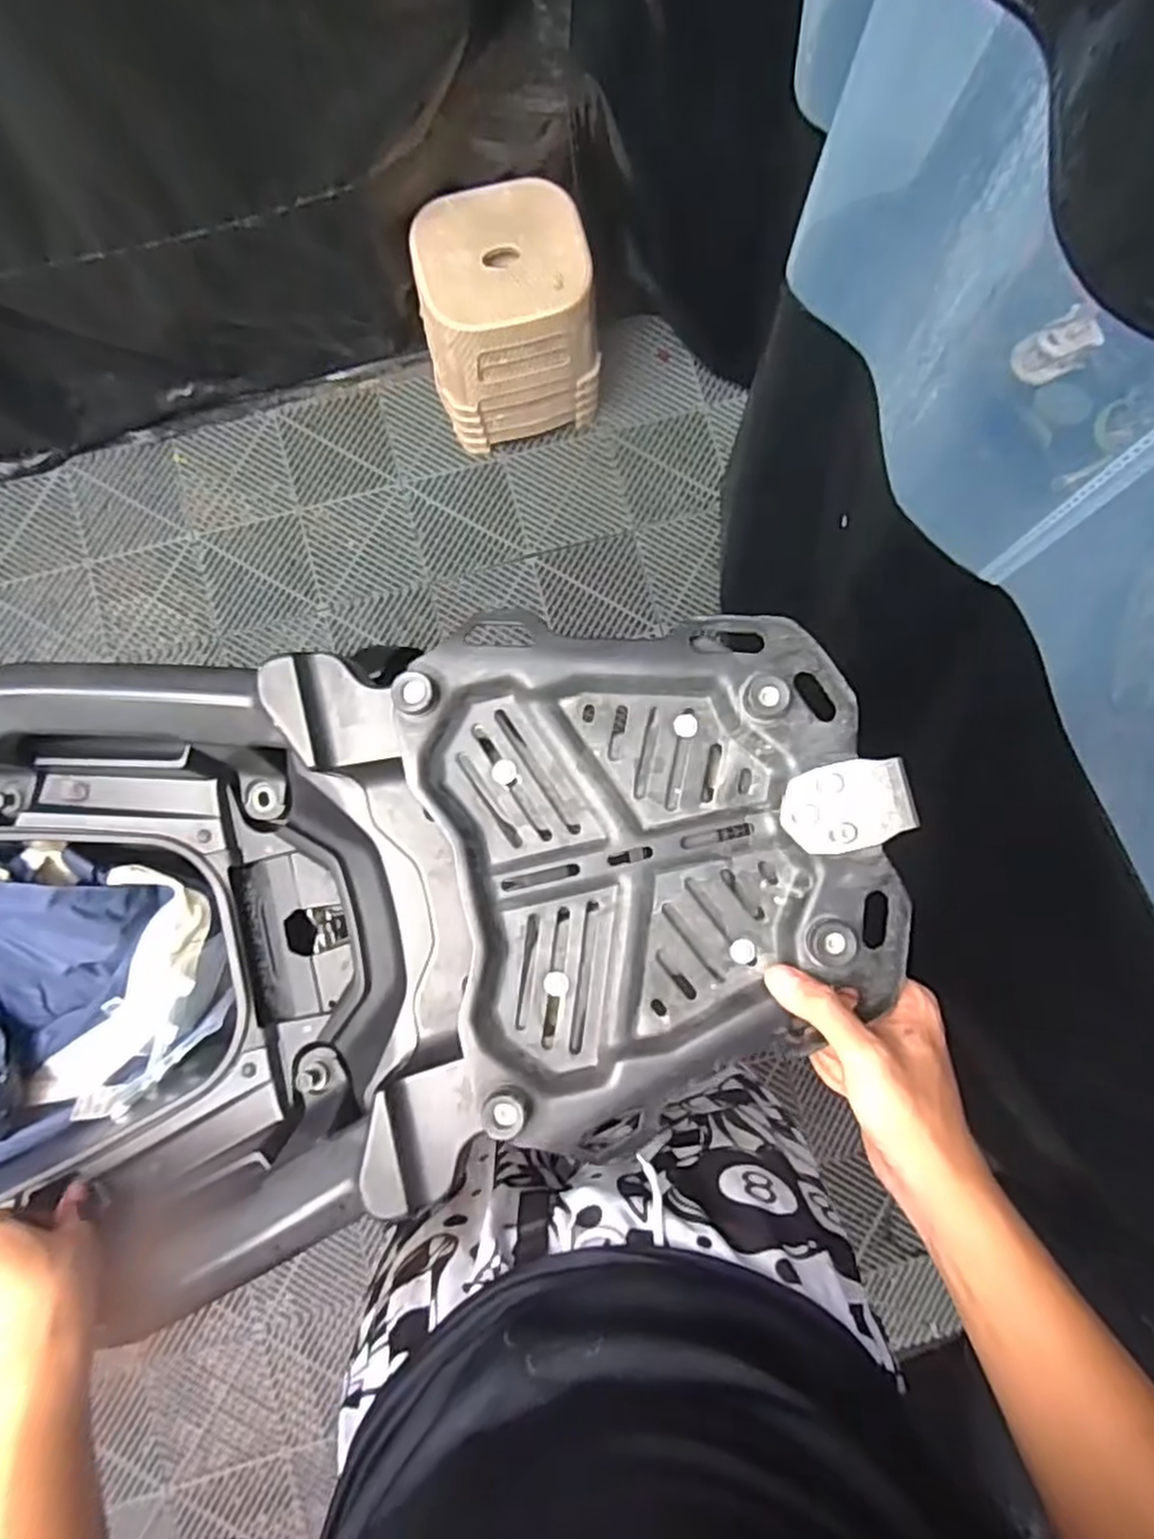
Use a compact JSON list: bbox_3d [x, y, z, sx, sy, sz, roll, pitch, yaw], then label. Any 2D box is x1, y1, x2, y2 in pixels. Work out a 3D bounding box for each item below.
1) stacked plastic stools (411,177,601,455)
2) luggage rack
[{"bbox_3d":[-0.123,-0.748,1.289,0.273,0.348,0.228,-19,86,-2],"label":"stacked plastic stools"},{"bbox_3d":[0.013,0.053,0.417,0.301,0.064,0.284,-13,86,-1],"label":"luggage rack"}]

